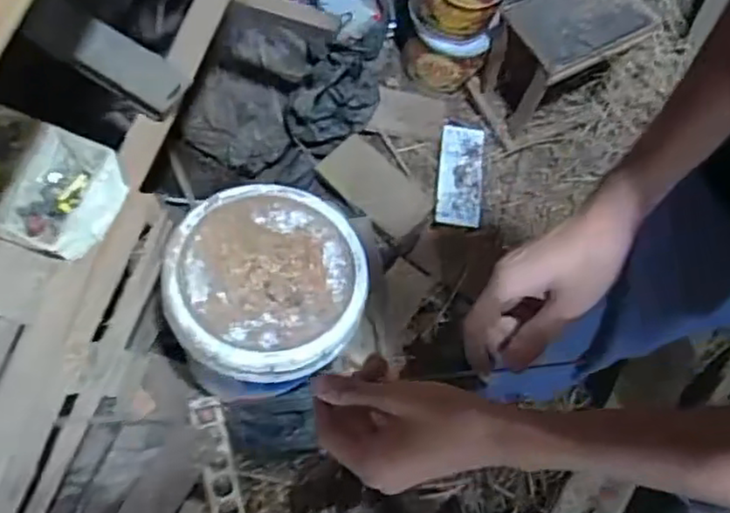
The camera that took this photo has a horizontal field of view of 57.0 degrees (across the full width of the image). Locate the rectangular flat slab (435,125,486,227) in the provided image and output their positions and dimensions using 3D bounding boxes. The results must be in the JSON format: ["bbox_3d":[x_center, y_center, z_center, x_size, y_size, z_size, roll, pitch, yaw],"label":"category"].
[{"bbox_3d":[0.208,-0.181,1.453,0.094,0.010,0.236,7,70,1],"label":"rectangular flat slab"}]

